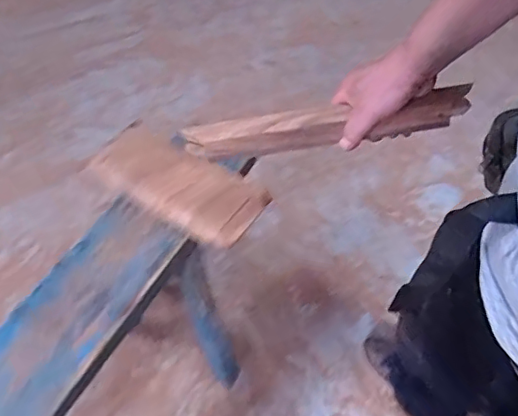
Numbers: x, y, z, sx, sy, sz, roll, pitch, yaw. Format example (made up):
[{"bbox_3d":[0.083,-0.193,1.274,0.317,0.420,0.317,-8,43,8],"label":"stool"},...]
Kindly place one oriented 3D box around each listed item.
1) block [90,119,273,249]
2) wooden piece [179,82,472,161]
[{"bbox_3d":[-0.130,-0.044,0.911,0.279,0.024,0.141,29,54,19],"label":"block"},{"bbox_3d":[0.075,-0.095,0.635,0.314,0.040,0.034,-7,51,2],"label":"wooden piece"}]

